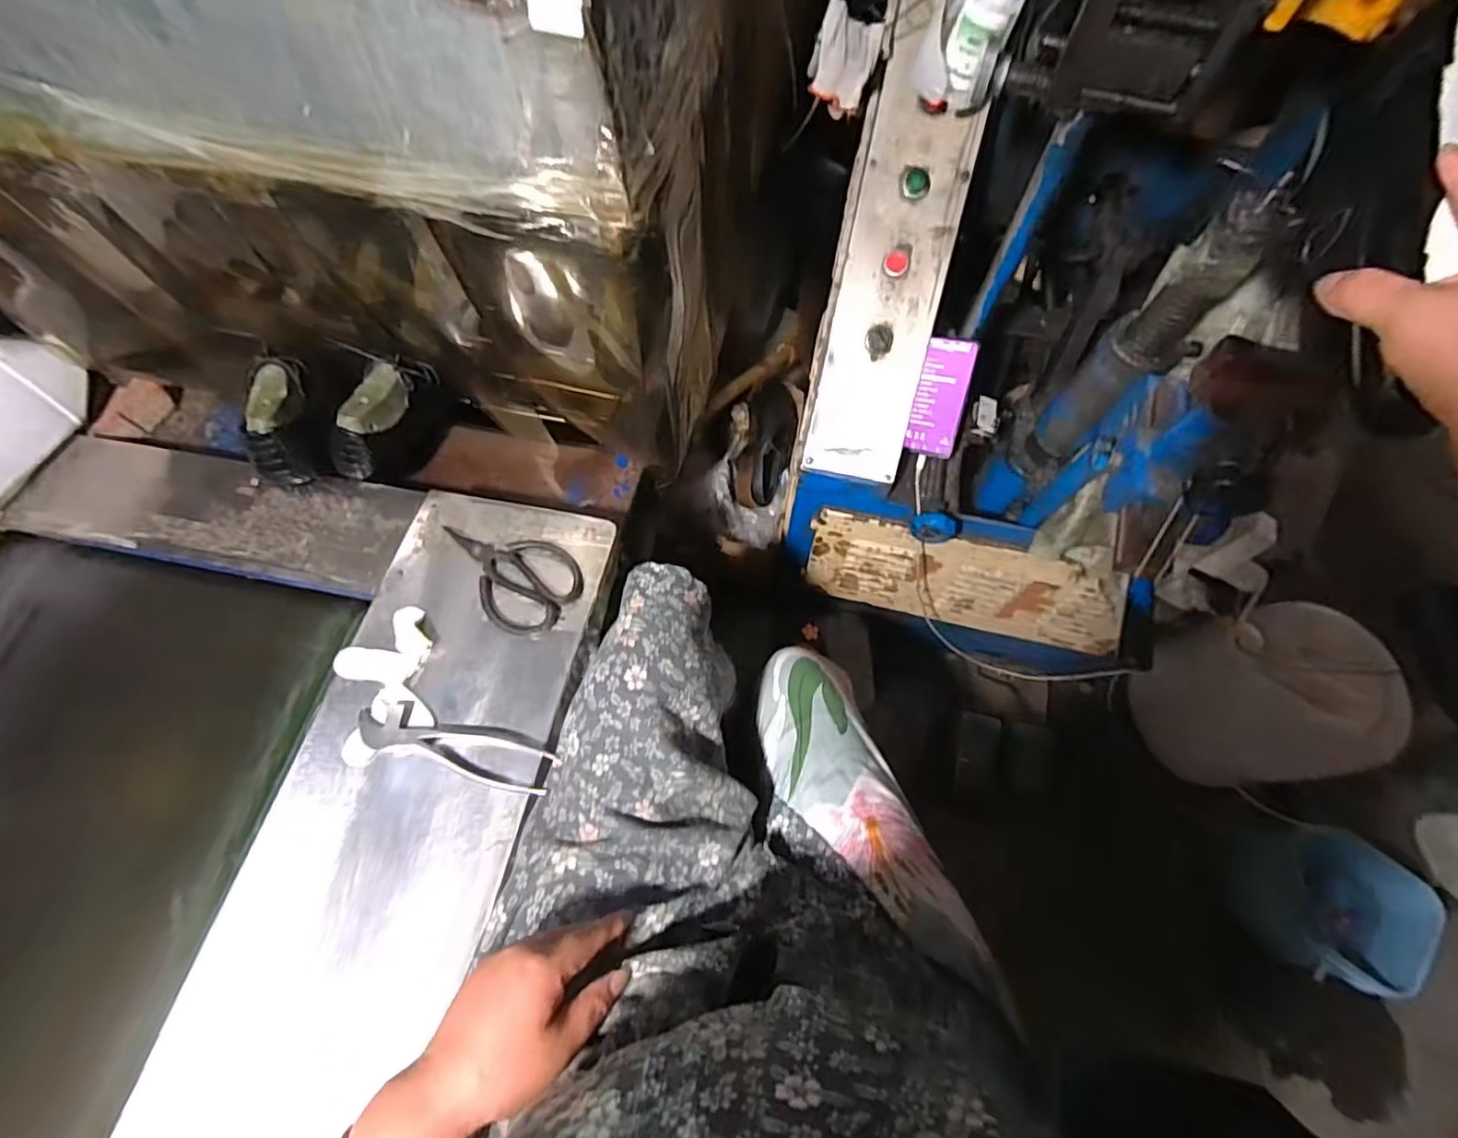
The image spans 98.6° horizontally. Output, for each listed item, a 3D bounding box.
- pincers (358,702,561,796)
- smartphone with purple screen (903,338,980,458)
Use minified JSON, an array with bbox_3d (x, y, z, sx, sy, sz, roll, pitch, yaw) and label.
[{"bbox_3d":[-0.252,0.161,0.579,0.190,0.010,0.049,15,67,7],"label":"pincers"},{"bbox_3d":[0.292,-0.235,0.863,0.065,0.010,0.154,16,104,21],"label":"smartphone with purple screen"}]

